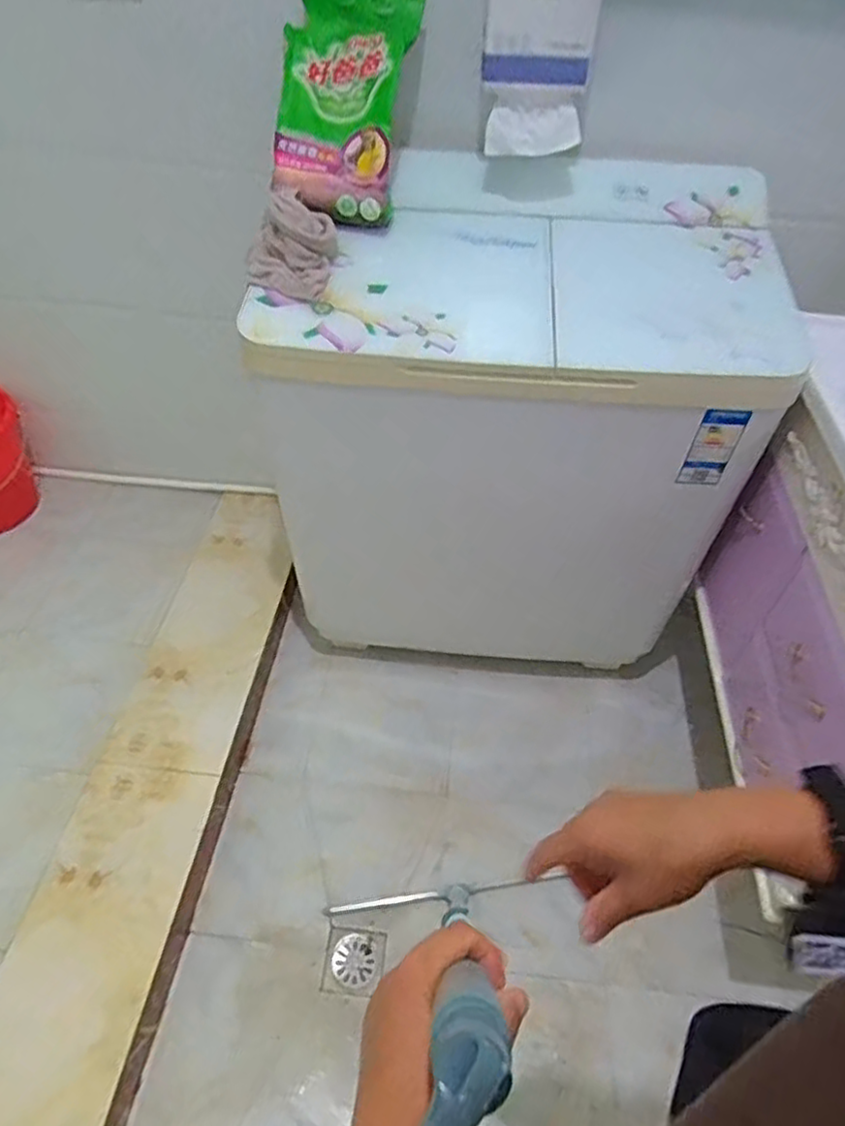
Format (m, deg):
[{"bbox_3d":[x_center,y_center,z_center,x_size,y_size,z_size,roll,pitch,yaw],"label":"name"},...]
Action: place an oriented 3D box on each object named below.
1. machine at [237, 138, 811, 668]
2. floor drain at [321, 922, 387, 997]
[{"bbox_3d":[0.149,-0.204,1.258,0.775,0.866,0.425,9,47,5],"label":"machine"},{"bbox_3d":[-0.118,0.691,1.165,0.099,0.005,0.103,6,47,3],"label":"floor drain"}]

